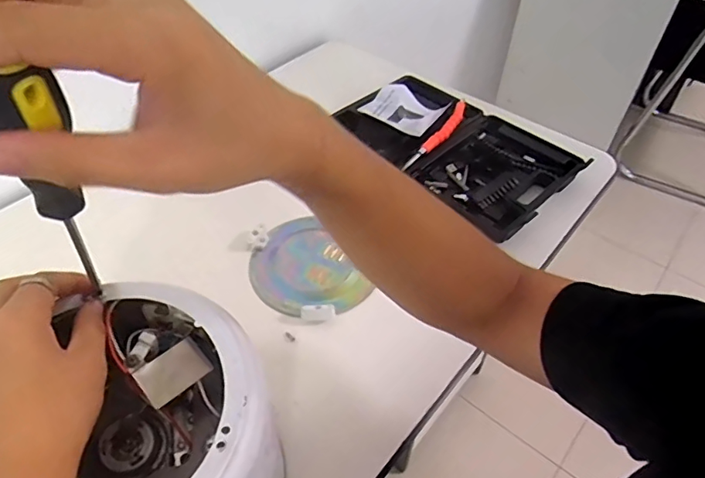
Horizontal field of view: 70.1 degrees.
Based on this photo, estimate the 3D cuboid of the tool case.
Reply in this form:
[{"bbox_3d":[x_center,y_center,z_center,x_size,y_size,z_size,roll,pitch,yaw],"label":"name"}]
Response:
[{"bbox_3d":[0.151,-0.130,0.754,0.204,0.058,0.335,-32,55,-28],"label":"tool case"}]

